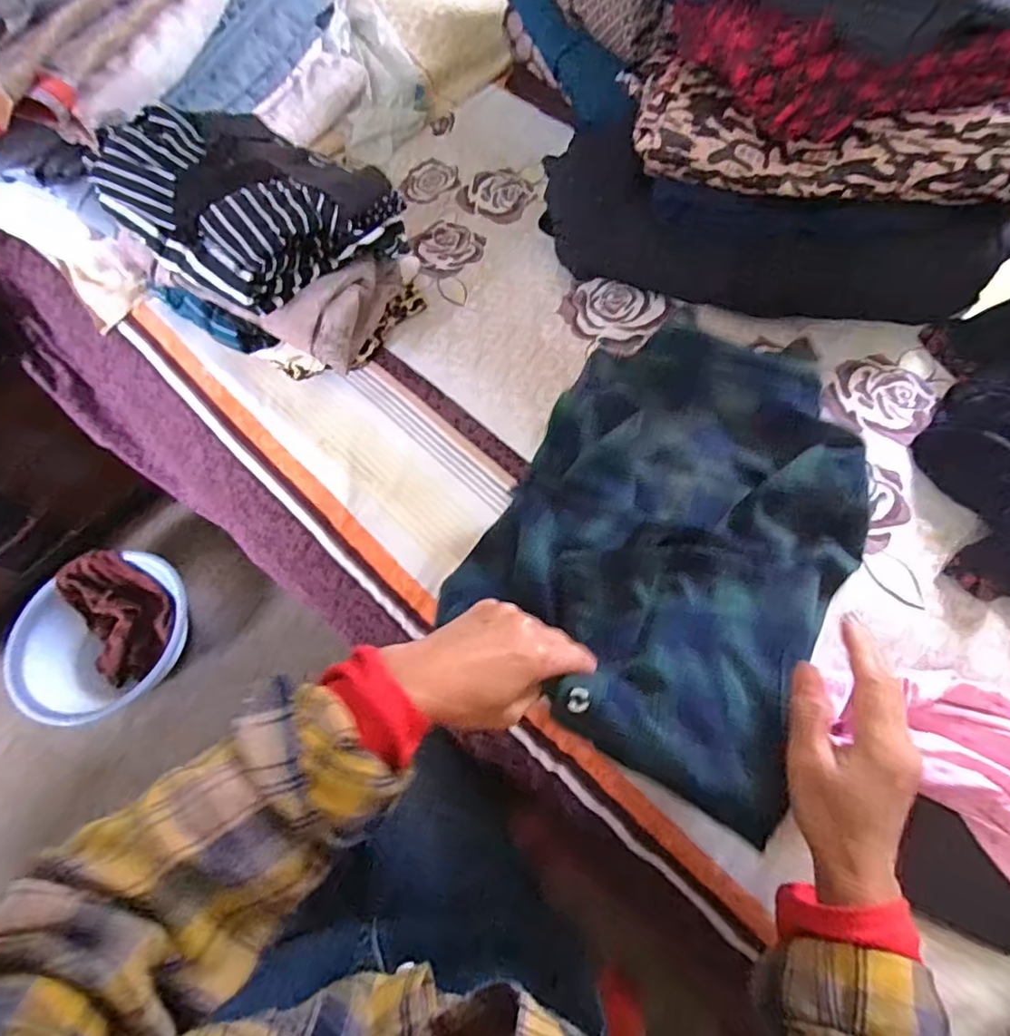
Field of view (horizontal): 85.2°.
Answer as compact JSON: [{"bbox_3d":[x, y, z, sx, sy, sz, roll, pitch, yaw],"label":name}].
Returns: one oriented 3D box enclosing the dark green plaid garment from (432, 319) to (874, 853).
[{"bbox_3d":[0.153,-0.014,0.475,0.288,0.100,0.421,27,69,15],"label":"dark green plaid garment"}]

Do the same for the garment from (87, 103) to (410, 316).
[{"bbox_3d":[-0.272,-0.350,0.595,0.266,0.098,0.216,34,71,18],"label":"garment"}]

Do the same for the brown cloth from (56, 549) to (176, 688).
[{"bbox_3d":[-0.802,0.203,1.128,0.242,0.108,0.200,30,70,16],"label":"brown cloth"}]

